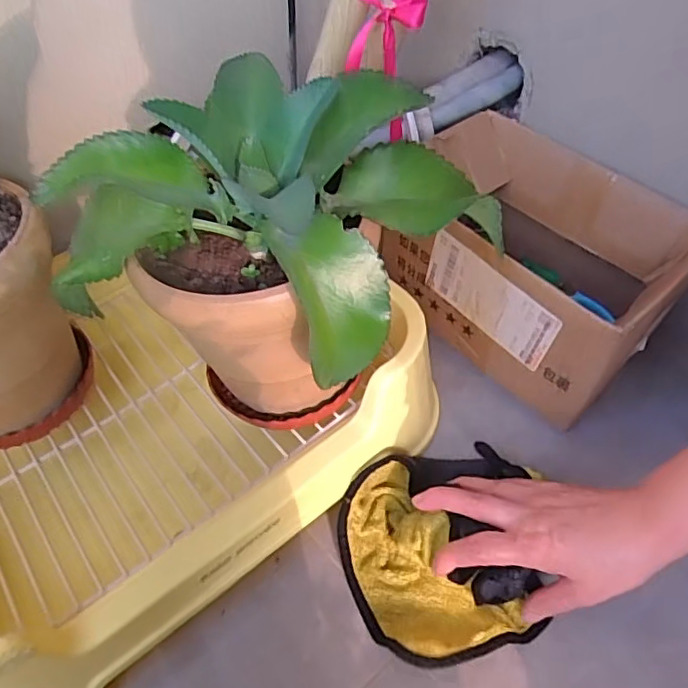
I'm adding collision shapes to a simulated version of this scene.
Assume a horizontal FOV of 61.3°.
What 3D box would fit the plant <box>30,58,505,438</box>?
[{"bbox_3d":[-0.045,-0.054,0.413,0.265,0.223,0.161,10,51,13],"label":"plant"}]

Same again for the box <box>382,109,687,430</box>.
[{"bbox_3d":[0.173,-0.079,0.529,0.159,0.149,0.219,-36,56,-24],"label":"box"}]

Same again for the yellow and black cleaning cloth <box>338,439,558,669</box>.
[{"bbox_3d":[0.069,0.151,0.441,0.141,0.044,0.158,-1,50,4],"label":"yellow and black cleaning cloth"}]

